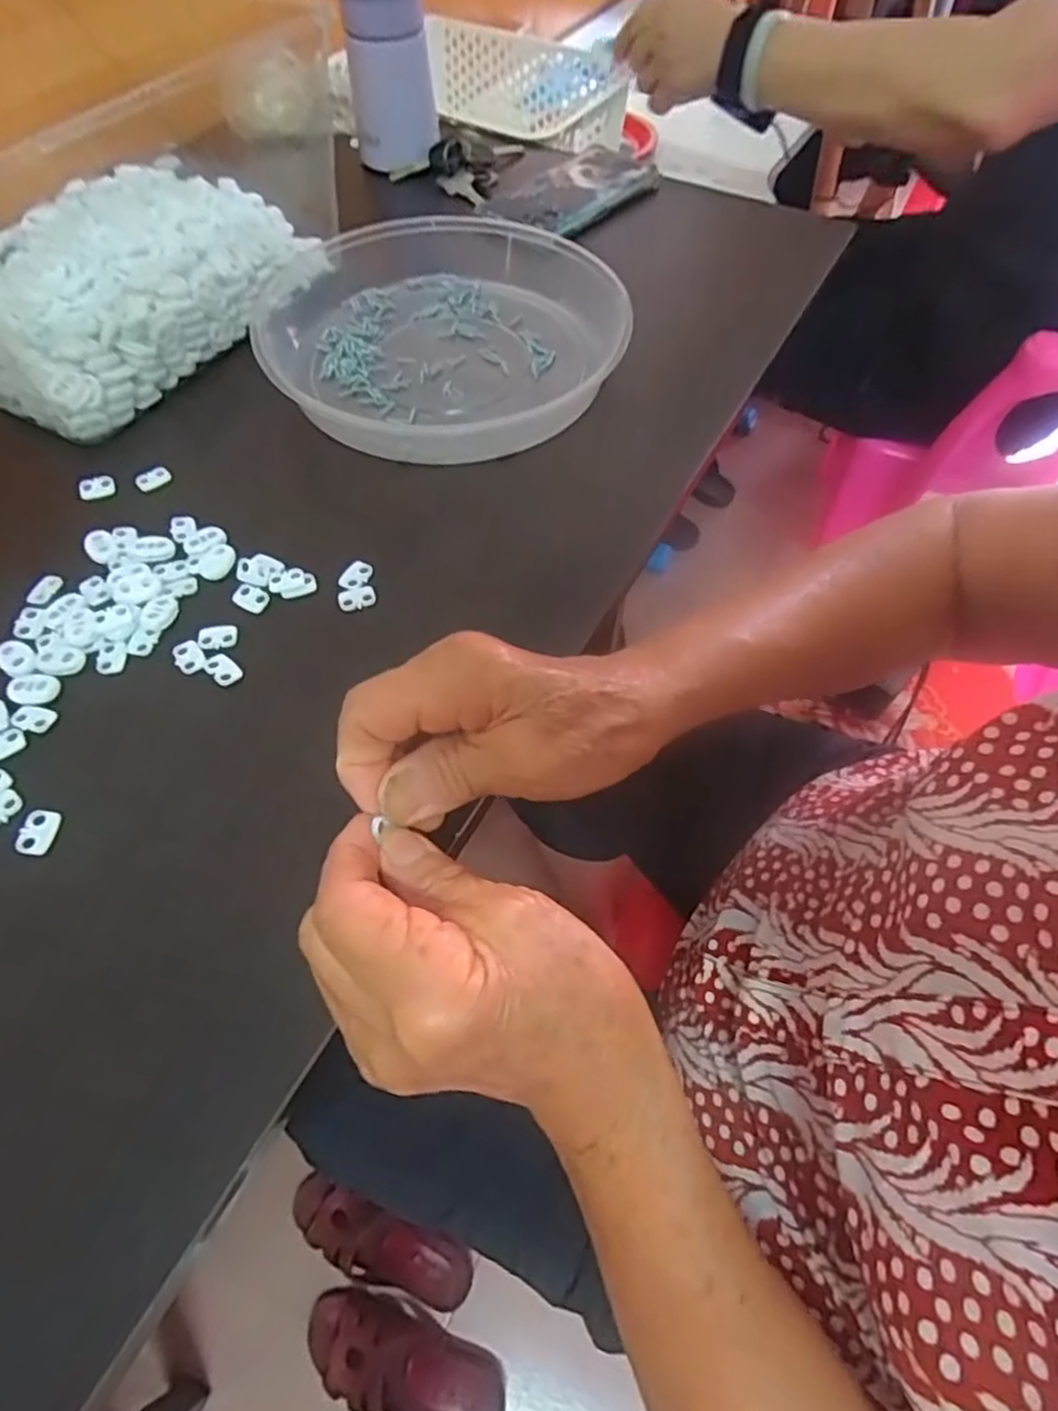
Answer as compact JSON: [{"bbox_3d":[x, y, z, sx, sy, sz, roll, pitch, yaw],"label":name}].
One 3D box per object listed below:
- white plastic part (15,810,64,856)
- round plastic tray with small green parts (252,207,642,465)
[{"bbox_3d":[-0.209,0.054,0.296,0.014,0.004,0.019,2,59,0],"label":"white plastic part"},{"bbox_3d":[-0.057,-0.248,0.462,0.231,0.042,0.221,1,59,-1],"label":"round plastic tray with small green parts"}]

